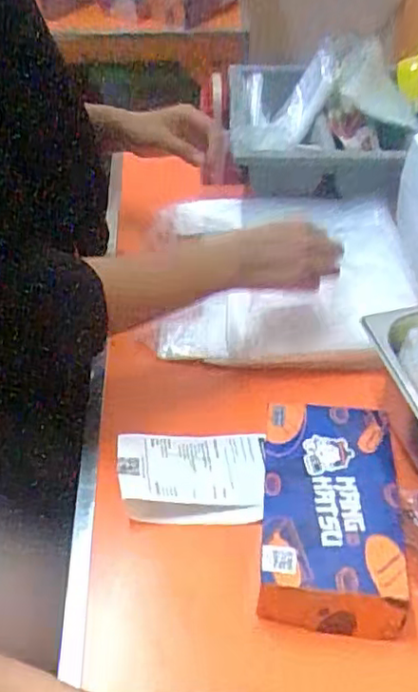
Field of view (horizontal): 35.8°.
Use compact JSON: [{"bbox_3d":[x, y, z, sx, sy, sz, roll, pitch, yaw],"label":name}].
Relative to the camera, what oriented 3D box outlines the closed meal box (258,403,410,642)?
[{"bbox_3d":[0.102,0.140,0.551,0.112,0.059,0.192,5,45,3],"label":"closed meal box"}]

